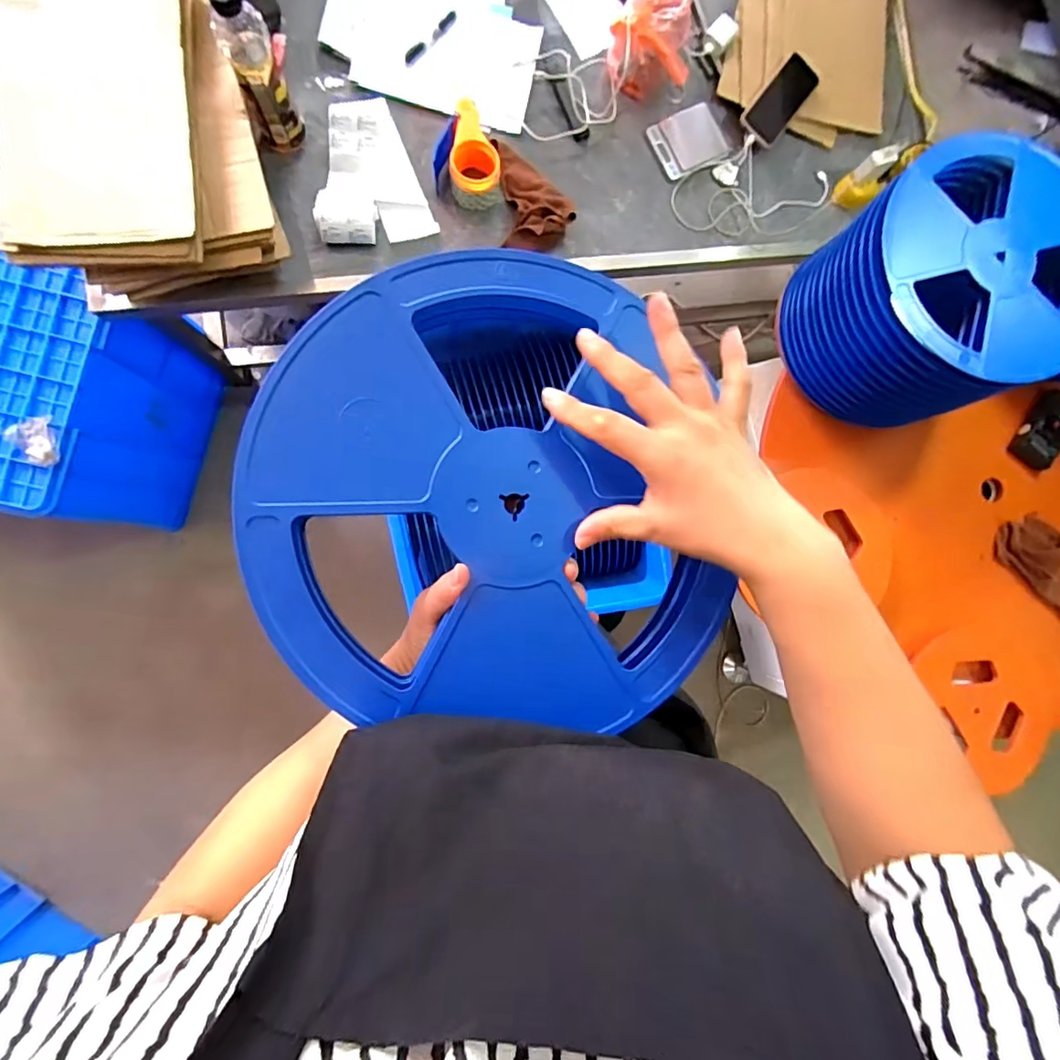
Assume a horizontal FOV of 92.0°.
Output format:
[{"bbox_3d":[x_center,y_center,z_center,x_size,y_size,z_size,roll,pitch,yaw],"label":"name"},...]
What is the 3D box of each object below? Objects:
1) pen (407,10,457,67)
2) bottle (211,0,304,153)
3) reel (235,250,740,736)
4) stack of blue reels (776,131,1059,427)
[{"bbox_3d":[-0.169,-0.844,0.876,0.016,0.011,0.128,40,84,-3],"label":"pen"},{"bbox_3d":[-0.397,-0.663,0.741,0.077,0.223,0.059,-27,90,-6],"label":"bottle"},{"bbox_3d":[-0.022,-0.023,0.327,0.288,0.031,0.291,-2,88,-6],"label":"reel"},{"bbox_3d":[0.585,-0.338,0.763,0.280,0.229,0.314,-27,90,-6],"label":"stack of blue reels"}]

